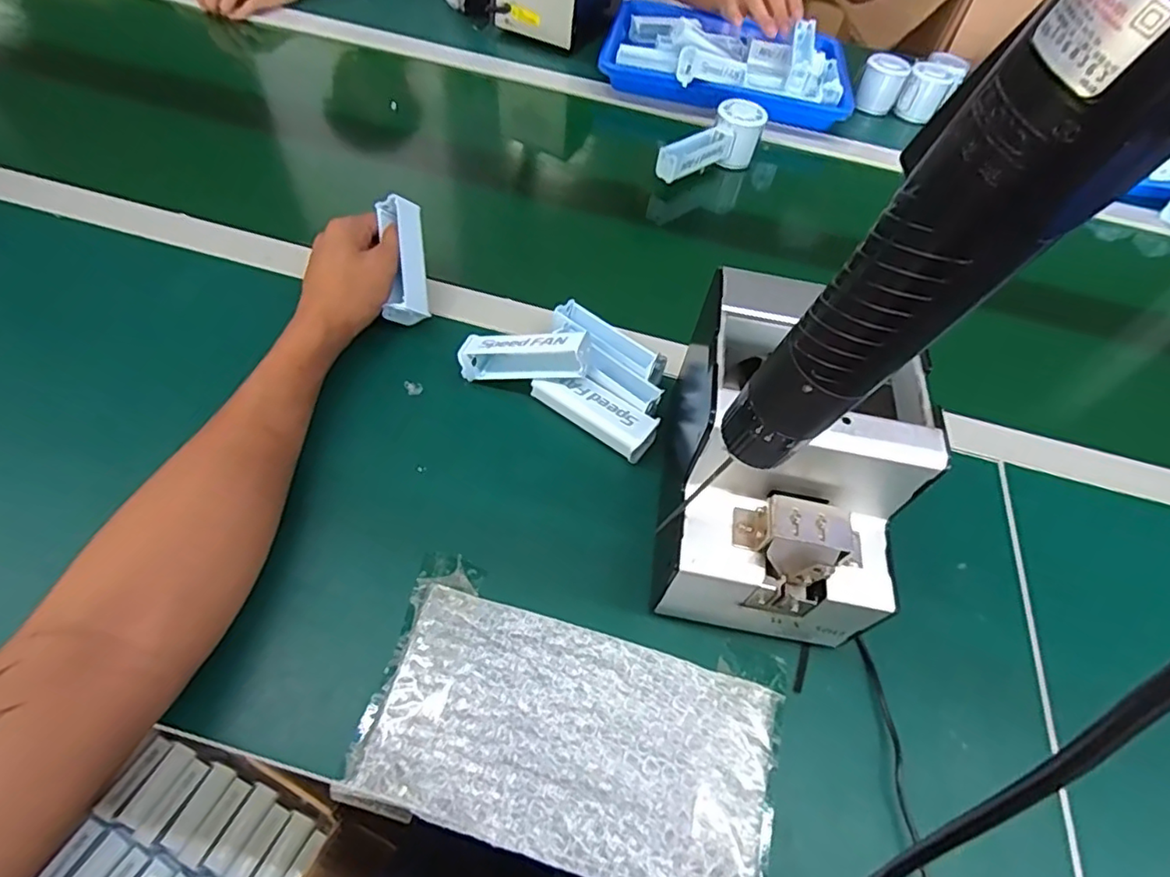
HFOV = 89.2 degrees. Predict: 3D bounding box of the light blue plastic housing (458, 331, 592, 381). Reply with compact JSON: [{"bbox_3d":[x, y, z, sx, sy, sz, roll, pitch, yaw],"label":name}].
[{"bbox_3d":[-0.045,-0.062,0.463,0.099,0.034,0.026,-2,50,16],"label":"light blue plastic housing"}]

